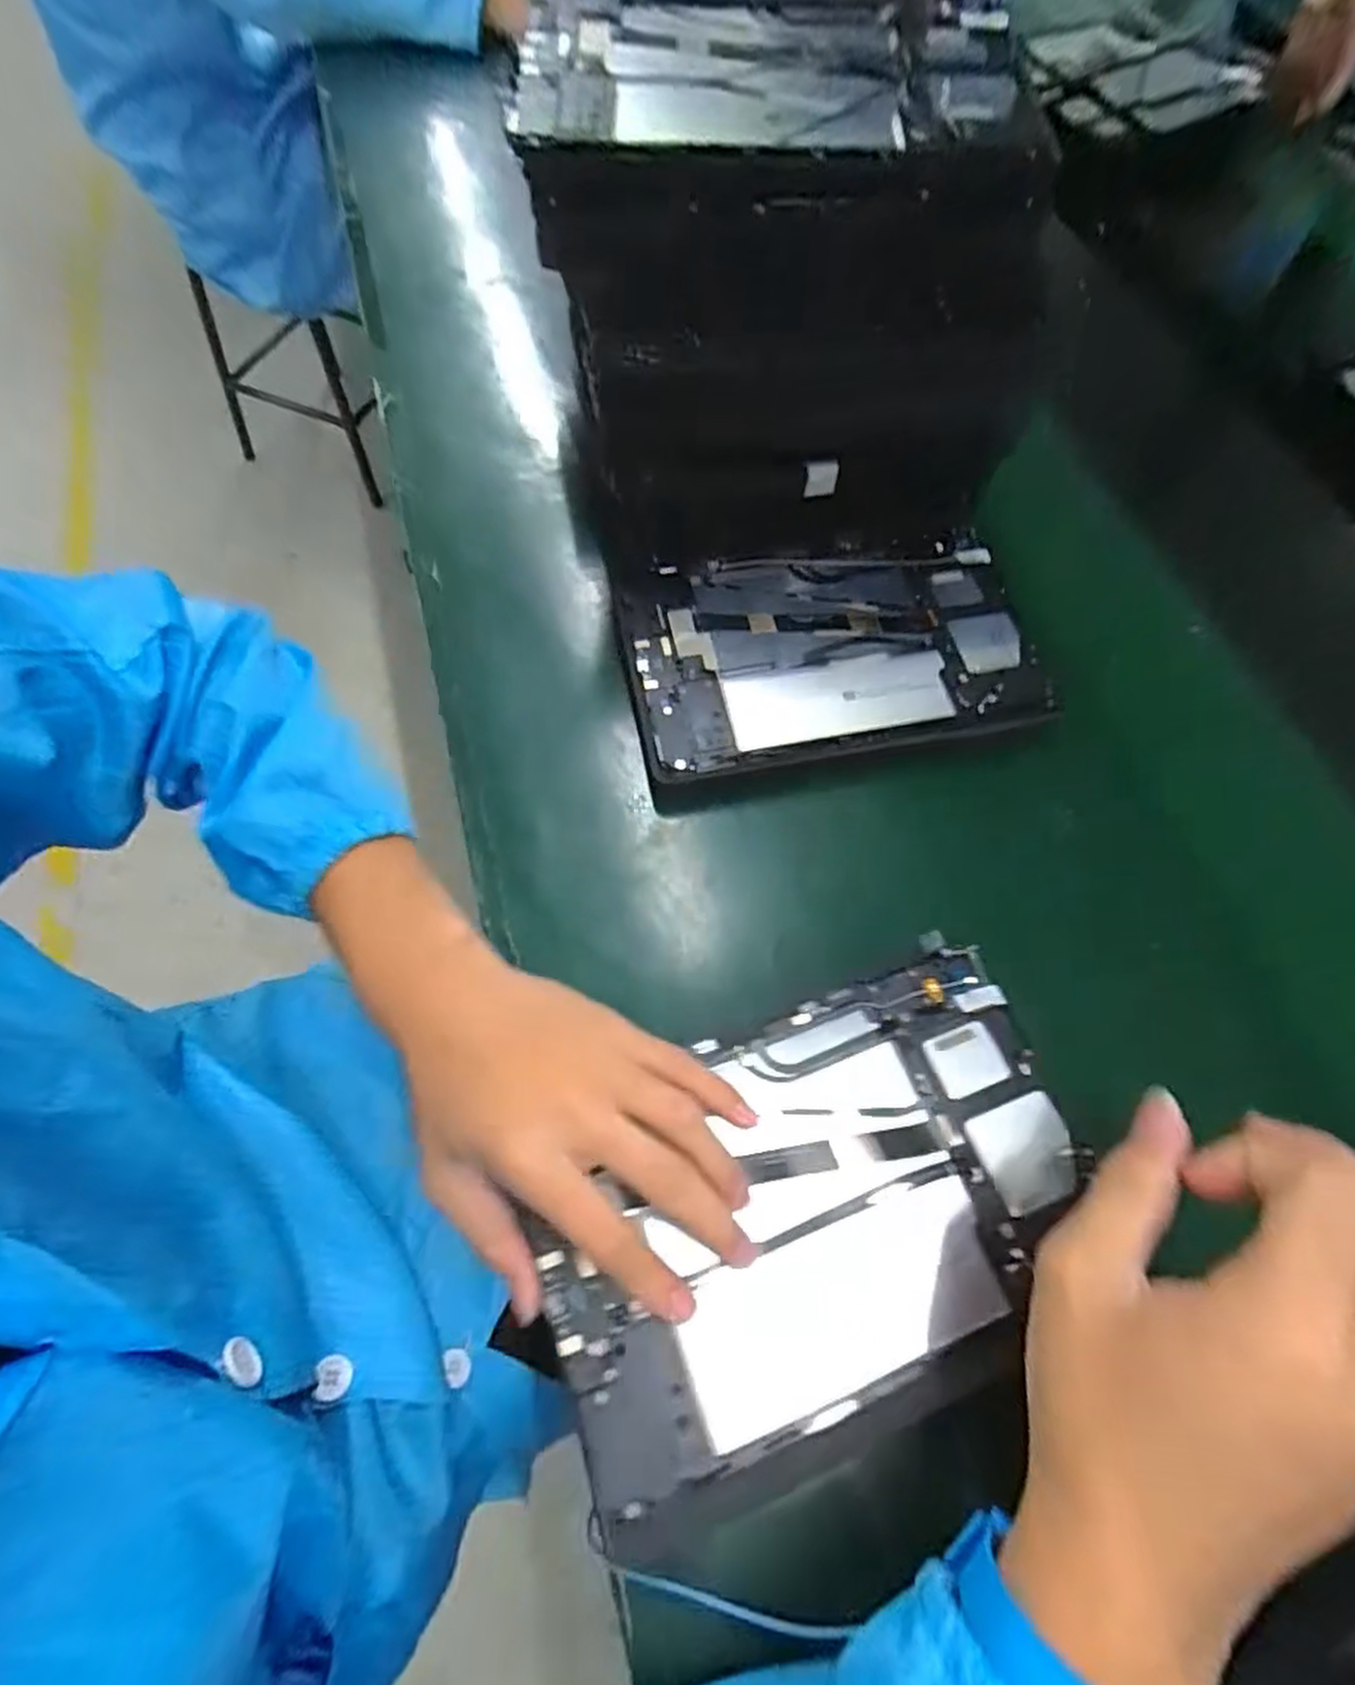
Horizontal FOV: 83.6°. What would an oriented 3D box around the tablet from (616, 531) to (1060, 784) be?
[{"bbox_3d":[0.092,-0.121,0.463,0.243,0.012,0.150,-9,65,-5],"label":"tablet"}]

